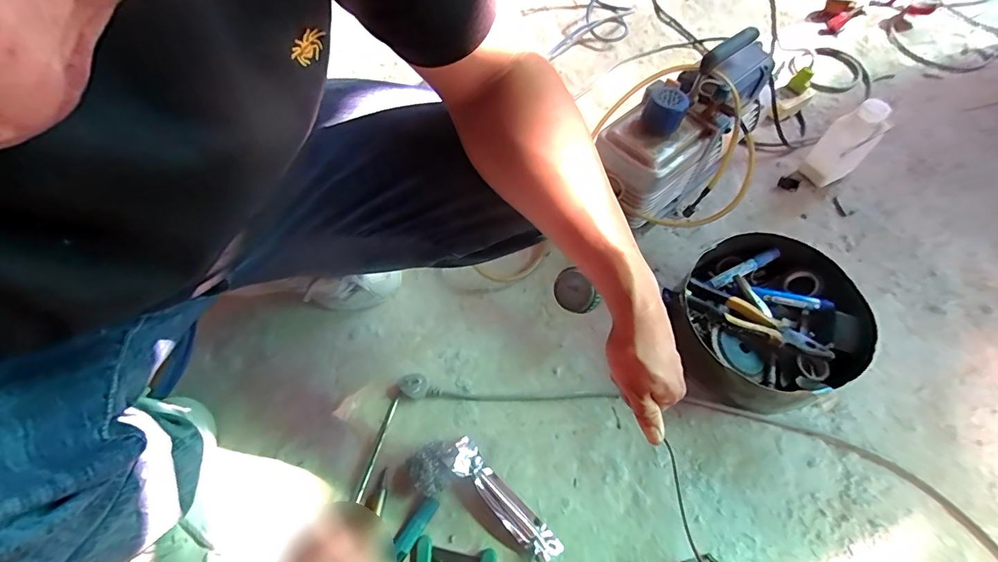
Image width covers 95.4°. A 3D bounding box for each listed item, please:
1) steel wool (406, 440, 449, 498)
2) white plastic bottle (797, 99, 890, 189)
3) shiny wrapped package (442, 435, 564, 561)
[{"bbox_3d":[-0.090,0.240,0.579,0.048,0.034,0.061,-15,60,-9],"label":"steel wool"},{"bbox_3d":[0.603,-0.236,0.799,0.064,0.149,0.072,-39,66,-21],"label":"white plastic bottle"},{"bbox_3d":[0.002,0.271,0.568,0.177,0.019,0.041,39,66,21],"label":"shiny wrapped package"}]

